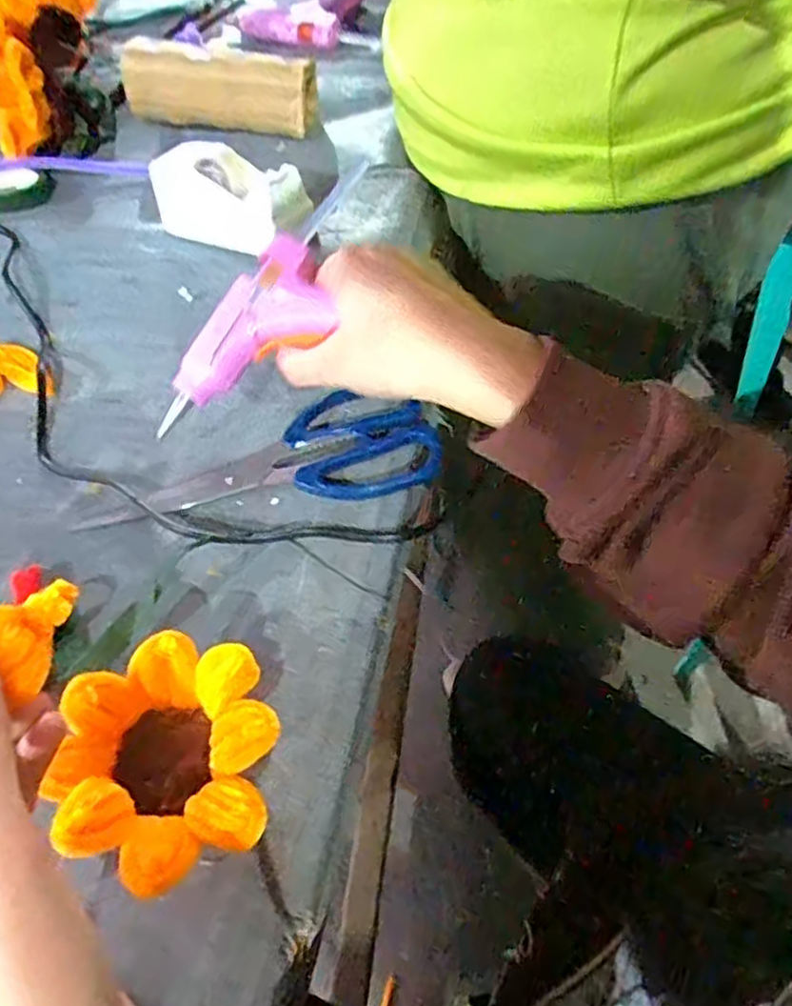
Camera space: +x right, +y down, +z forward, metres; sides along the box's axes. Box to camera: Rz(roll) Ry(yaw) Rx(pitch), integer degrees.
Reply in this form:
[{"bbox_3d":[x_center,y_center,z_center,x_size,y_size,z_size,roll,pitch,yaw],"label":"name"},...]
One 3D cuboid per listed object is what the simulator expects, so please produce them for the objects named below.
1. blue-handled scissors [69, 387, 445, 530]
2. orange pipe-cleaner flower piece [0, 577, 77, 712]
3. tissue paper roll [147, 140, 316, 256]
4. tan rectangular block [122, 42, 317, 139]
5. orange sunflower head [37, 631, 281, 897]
[{"bbox_3d":[-0.067,-0.027,0.369,0.178,0.015,0.064,-6,52,-2],"label":"blue-handled scissors"},{"bbox_3d":[-0.112,0.037,0.208,0.017,0.025,0.038,4,53,4],"label":"orange pipe-cleaner flower piece"},{"bbox_3d":[-0.109,-0.195,0.456,0.100,0.057,0.039,20,55,17],"label":"tissue paper roll"},{"bbox_3d":[-0.133,-0.323,0.550,0.139,0.054,0.056,9,54,7],"label":"tan rectangular block"},{"bbox_3d":[-0.083,0.095,0.263,0.074,0.035,0.087,-5,52,-1],"label":"orange sunflower head"}]

